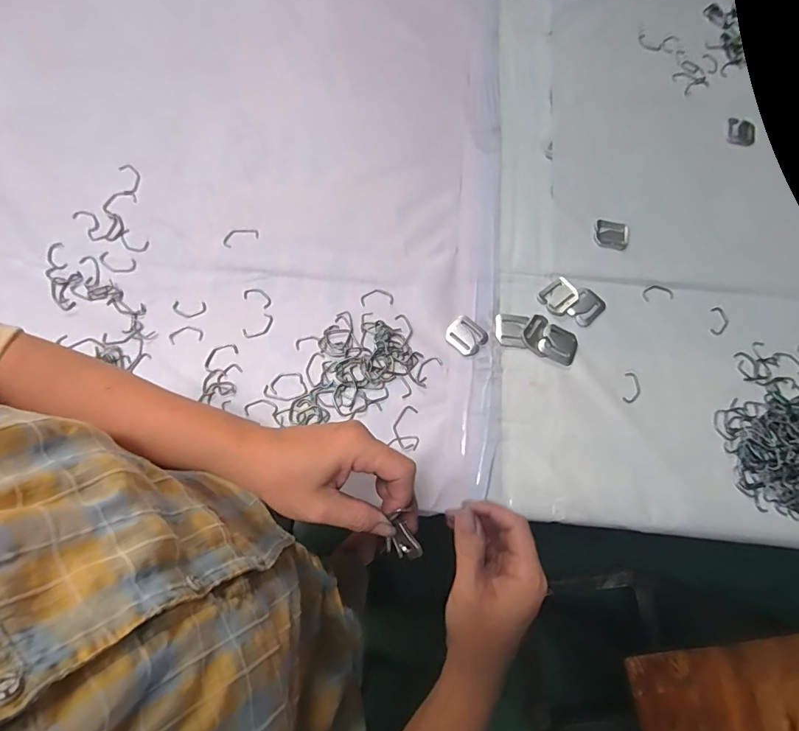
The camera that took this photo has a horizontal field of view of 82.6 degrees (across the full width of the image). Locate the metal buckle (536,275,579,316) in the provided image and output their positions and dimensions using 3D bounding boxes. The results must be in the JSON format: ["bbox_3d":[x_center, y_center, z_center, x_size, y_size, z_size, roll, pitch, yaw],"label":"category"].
[{"bbox_3d":[0.175,-0.076,0.497,0.042,0.004,0.034,-35,77,-11],"label":"metal buckle"}]

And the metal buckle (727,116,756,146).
[{"bbox_3d":[0.435,-0.297,0.579,0.033,0.006,0.041,13,73,2],"label":"metal buckle"}]

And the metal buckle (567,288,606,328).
[{"bbox_3d":[0.204,-0.064,0.495,0.043,0.004,0.034,-38,78,-12],"label":"metal buckle"}]

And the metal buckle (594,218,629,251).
[{"bbox_3d":[0.245,-0.152,0.524,0.039,0.004,0.037,13,73,2],"label":"metal buckle"}]

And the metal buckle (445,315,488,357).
[{"bbox_3d":[0.071,-0.031,0.481,0.040,0.004,0.037,39,76,10],"label":"metal buckle"}]

